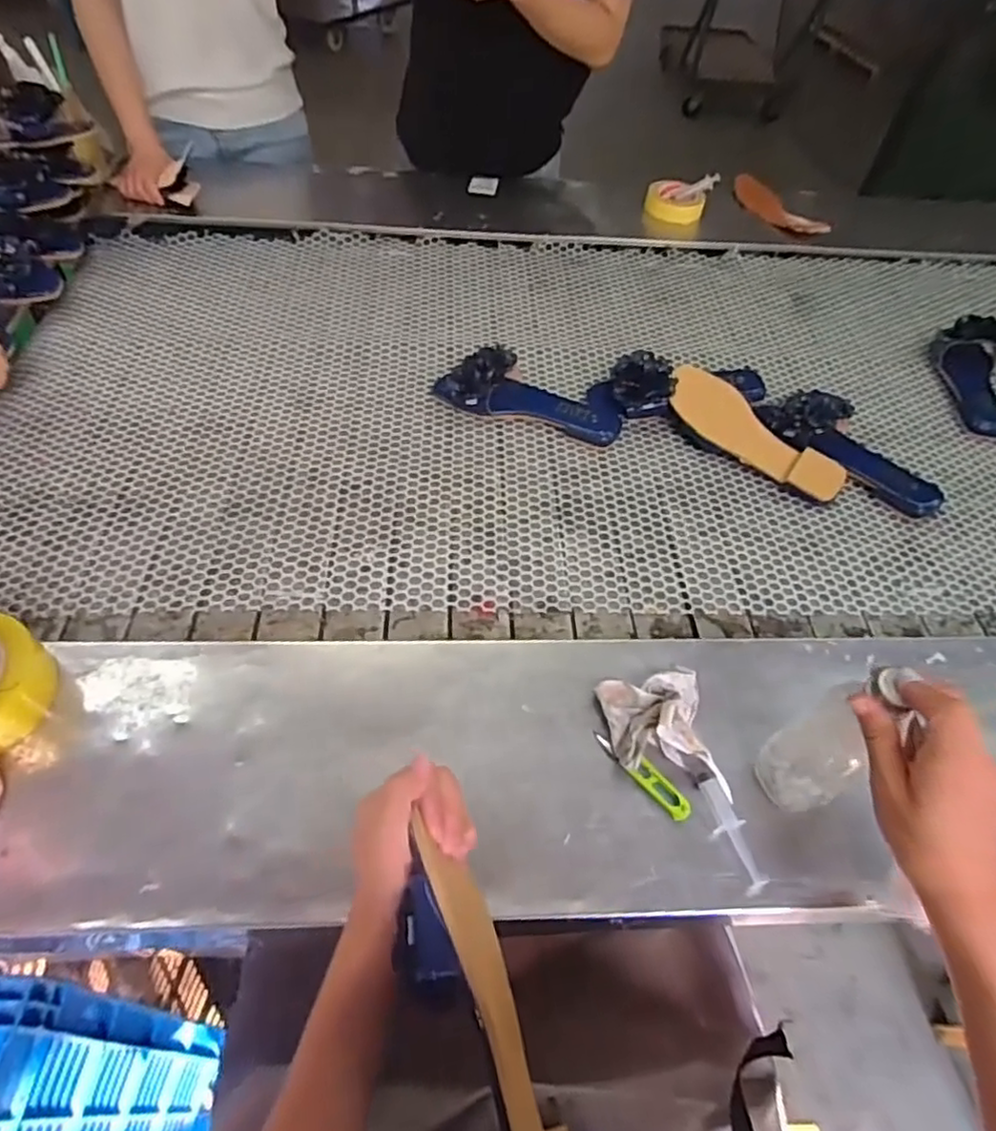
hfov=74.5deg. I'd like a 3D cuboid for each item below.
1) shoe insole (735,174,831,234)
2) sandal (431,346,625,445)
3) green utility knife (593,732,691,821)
[{"bbox_3d":[0.541,-0.689,1.274,0.054,0.053,0.231,-21,55,-20],"label":"shoe insole"},{"bbox_3d":[0.043,-0.240,0.888,0.254,0.075,0.105,13,51,6],"label":"sandal"},{"bbox_3d":[0.126,0.180,0.572,0.020,0.016,0.100,-37,63,-27],"label":"green utility knife"}]

